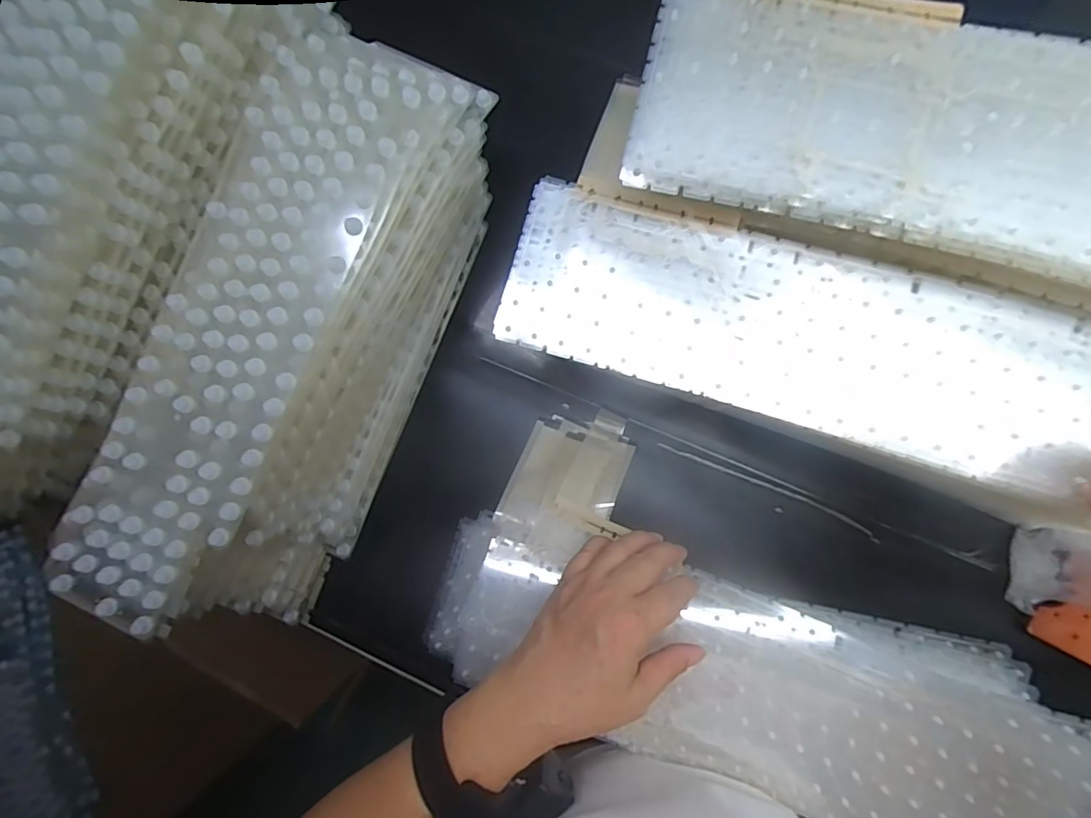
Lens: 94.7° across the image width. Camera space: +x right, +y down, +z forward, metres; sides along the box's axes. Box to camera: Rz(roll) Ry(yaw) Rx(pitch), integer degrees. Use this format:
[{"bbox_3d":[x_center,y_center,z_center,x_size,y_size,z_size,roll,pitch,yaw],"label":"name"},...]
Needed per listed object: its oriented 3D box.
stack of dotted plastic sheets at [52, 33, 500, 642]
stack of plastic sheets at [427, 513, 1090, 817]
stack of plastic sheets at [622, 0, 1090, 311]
[{"bbox_3d":[-0.197,-0.045,0.418,0.141,0.168,0.462,24,89,8],"label":"stack of dotted plastic sheets"},{"bbox_3d":[0.134,0.191,0.359,0.456,0.043,0.140,16,88,10],"label":"stack of plastic sheets"},{"bbox_3d":[0.269,-0.131,0.283,0.440,0.058,0.136,17,88,8],"label":"stack of plastic sheets"}]

